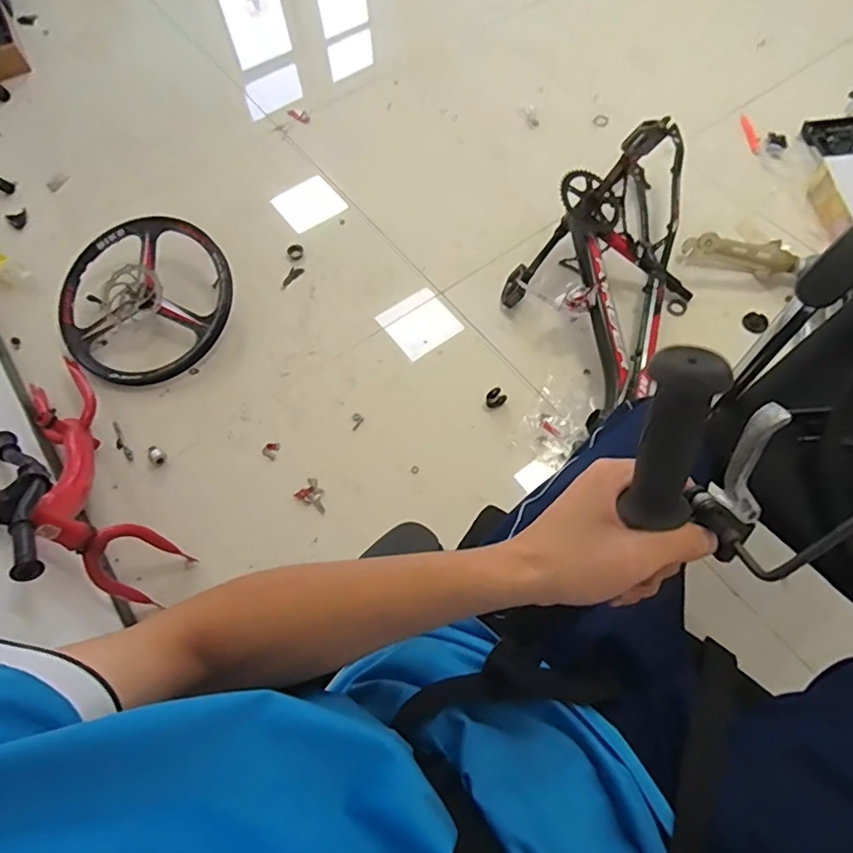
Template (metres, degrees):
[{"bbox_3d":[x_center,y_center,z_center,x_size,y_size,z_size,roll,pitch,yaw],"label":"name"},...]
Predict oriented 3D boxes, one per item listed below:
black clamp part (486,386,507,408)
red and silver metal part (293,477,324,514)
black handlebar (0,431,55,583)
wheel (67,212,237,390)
[{"bbox_3d":[0.150,-0.060,1.223,0.045,0.015,0.038,-40,70,-15],"label":"black clamp part"},{"bbox_3d":[-0.228,0.144,1.152,0.072,0.009,0.053,36,70,17],"label":"red and silver metal part"},{"bbox_3d":[-0.618,0.091,0.838,0.095,0.062,0.412,-39,46,-14],"label":"black handlebar"},{"bbox_3d":[-0.661,-0.299,1.332,0.398,0.131,0.398,-1,64,1],"label":"wheel"}]

